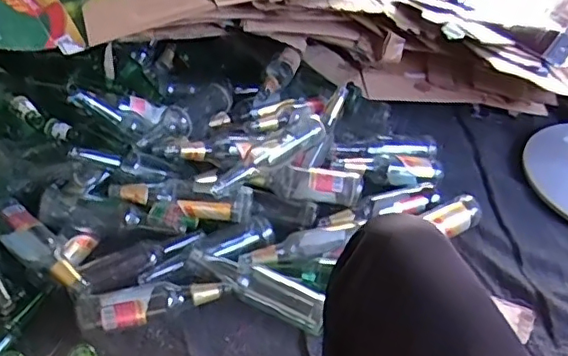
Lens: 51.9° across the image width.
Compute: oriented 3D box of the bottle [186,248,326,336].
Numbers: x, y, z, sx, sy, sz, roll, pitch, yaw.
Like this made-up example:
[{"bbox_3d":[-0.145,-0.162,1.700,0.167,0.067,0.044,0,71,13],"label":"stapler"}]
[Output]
[{"bbox_3d":[-0.048,0.187,1.023,0.257,0.056,0.062,19,44,15],"label":"bottle"}]

